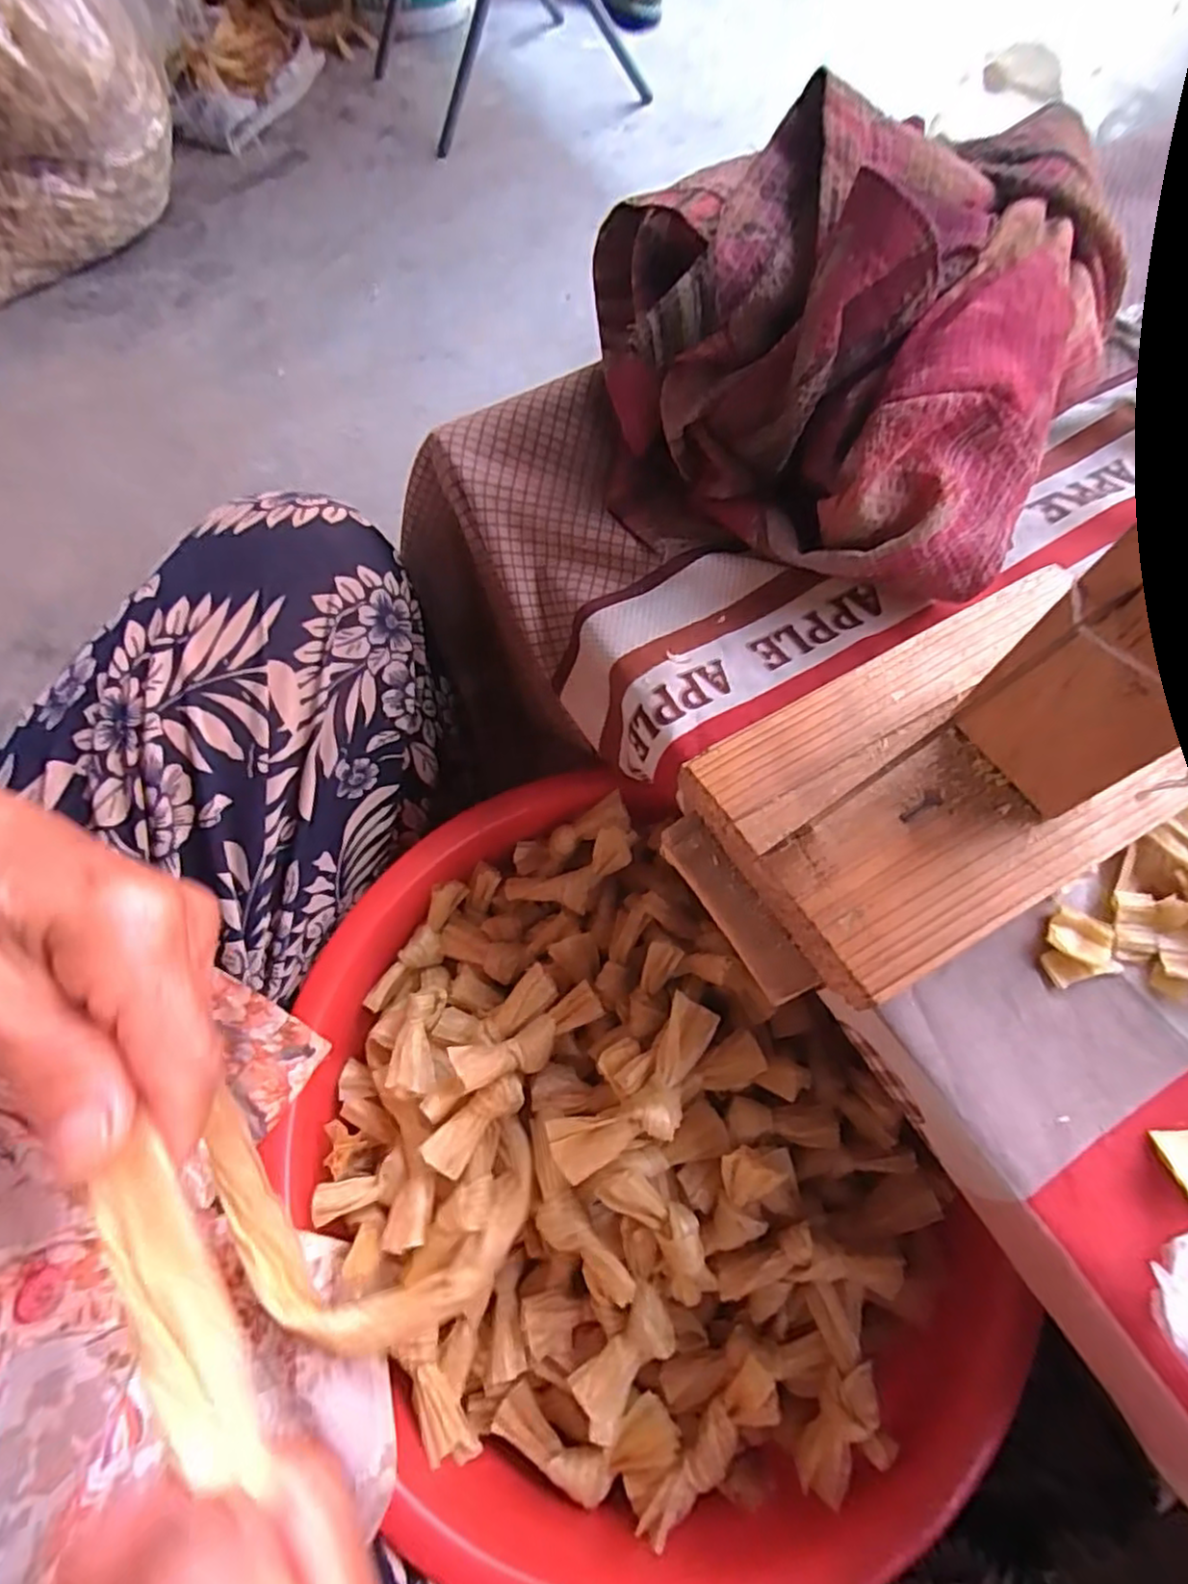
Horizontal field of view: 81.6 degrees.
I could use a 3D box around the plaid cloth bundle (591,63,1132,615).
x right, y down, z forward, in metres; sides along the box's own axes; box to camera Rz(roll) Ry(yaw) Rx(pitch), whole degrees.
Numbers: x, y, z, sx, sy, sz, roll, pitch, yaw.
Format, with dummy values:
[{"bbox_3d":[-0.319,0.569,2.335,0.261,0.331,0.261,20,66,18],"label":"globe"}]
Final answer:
[{"bbox_3d":[0.100,-0.188,0.270,0.181,0.097,0.187,-1,66,2],"label":"plaid cloth bundle"}]

